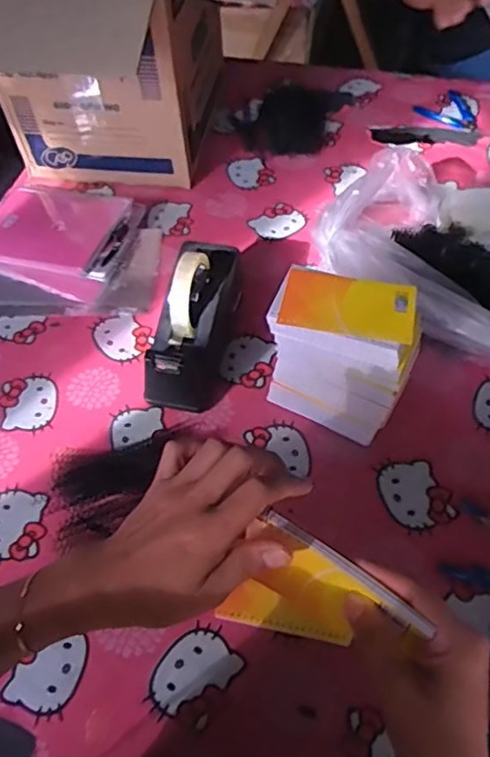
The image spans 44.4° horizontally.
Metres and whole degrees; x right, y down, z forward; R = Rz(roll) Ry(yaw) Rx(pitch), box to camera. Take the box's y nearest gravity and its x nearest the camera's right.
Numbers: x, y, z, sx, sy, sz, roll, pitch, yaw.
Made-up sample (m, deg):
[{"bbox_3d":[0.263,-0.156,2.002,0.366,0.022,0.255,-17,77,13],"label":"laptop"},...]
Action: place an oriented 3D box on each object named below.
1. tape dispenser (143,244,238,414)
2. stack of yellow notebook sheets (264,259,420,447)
[{"bbox_3d":[-0.061,-0.074,0.727,0.075,0.128,0.207,10,56,10],"label":"tape dispenser"},{"bbox_3d":[0.105,-0.021,0.652,0.142,0.174,0.090,19,58,16],"label":"stack of yellow notebook sheets"}]

